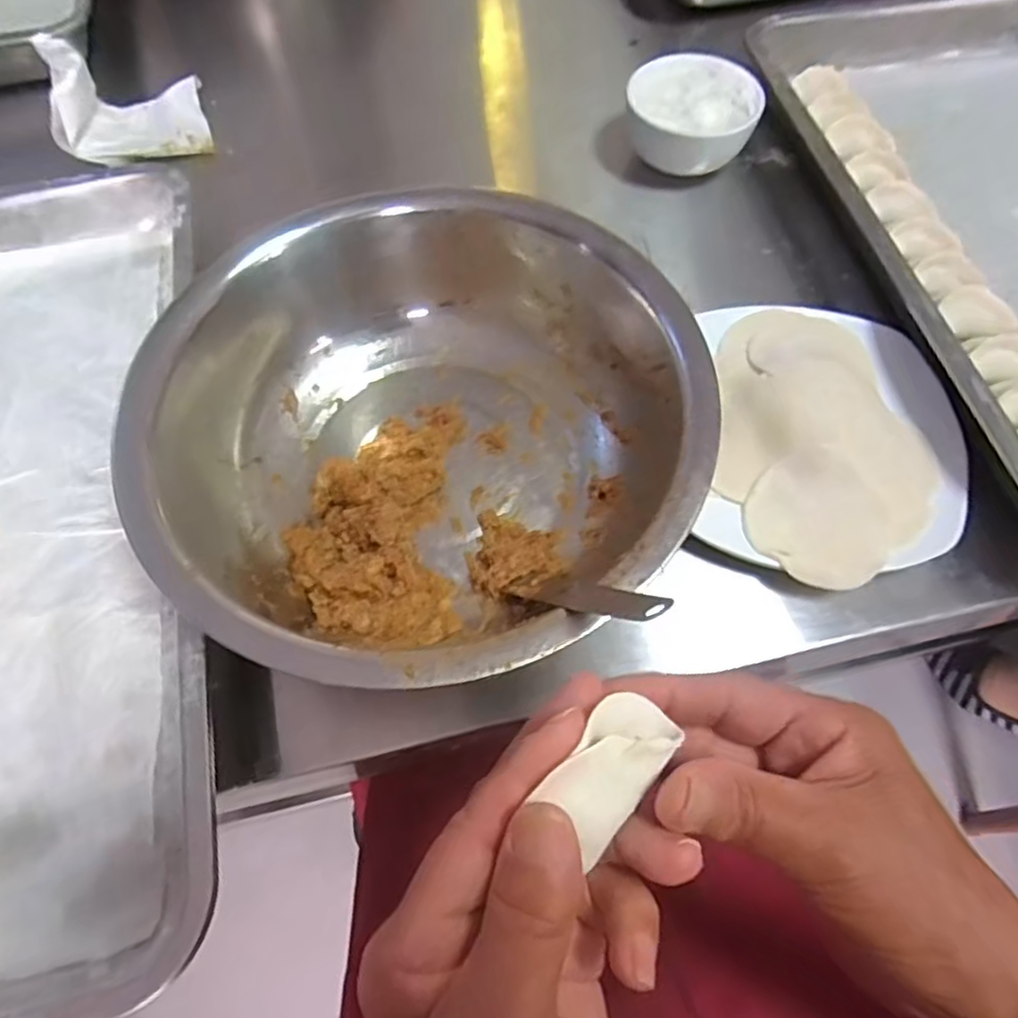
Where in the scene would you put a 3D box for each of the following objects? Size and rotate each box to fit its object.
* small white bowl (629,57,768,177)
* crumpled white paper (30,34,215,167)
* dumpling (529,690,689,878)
[{"bbox_3d":[0.137,-0.295,0.501,0.093,0.053,0.076,8,64,5],"label":"small white bowl"},{"bbox_3d":[-0.299,-0.324,0.516,0.101,0.070,0.083,-12,64,-5],"label":"crumpled white paper"},{"bbox_3d":[0.032,0.079,0.203,0.026,0.024,0.048,38,70,18],"label":"dumpling"}]

